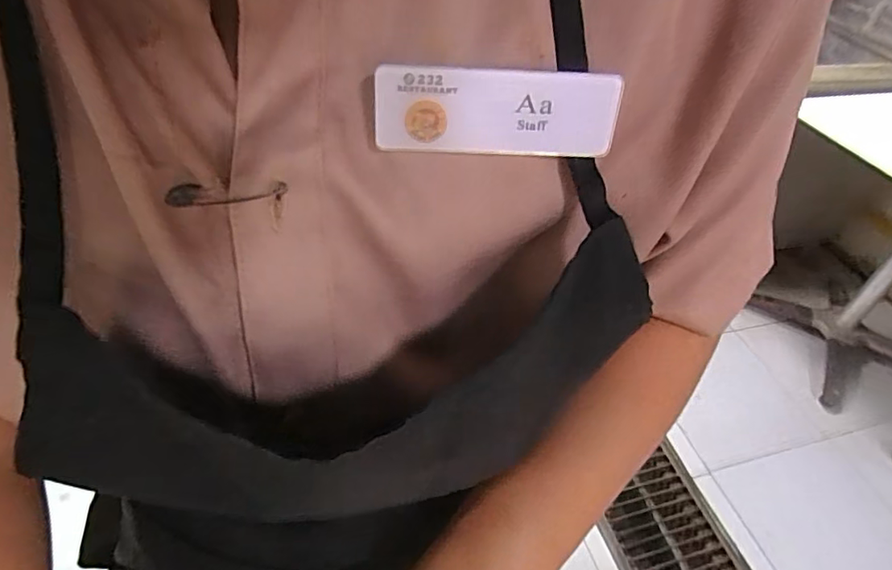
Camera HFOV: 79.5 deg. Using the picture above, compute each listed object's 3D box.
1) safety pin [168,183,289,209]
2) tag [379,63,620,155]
[{"bbox_3d":[-0.068,-0.029,0.167,0.036,0.007,0.008,0,46,-7],"label":"safety pin"},{"bbox_3d":[0.016,-0.054,0.167,0.075,0.026,0.006,1,27,-6],"label":"tag"}]

